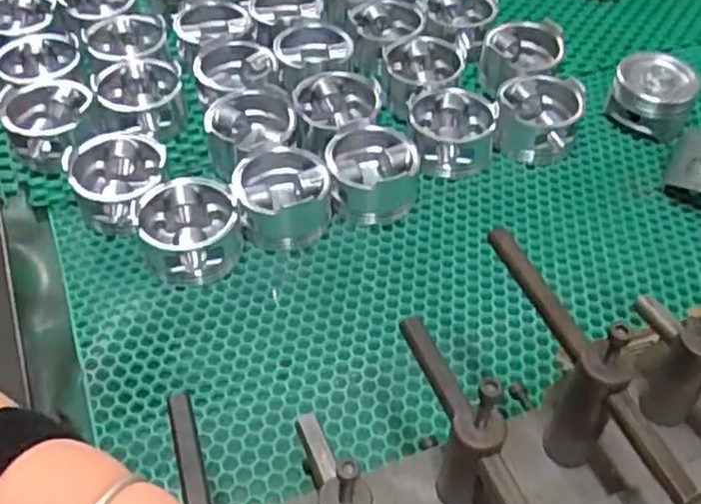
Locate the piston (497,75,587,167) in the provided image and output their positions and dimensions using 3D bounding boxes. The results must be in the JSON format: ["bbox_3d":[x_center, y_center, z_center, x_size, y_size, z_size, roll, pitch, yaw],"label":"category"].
[{"bbox_3d":[0.175,-0.127,0.693,0.076,0.054,0.085,16,50,11],"label":"piston"}]

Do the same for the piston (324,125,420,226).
[{"bbox_3d":[0.018,-0.066,0.635,0.080,0.047,0.081,5,48,1],"label":"piston"}]

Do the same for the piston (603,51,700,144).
[{"bbox_3d":[0.287,-0.148,0.706,0.076,0.059,0.063,24,51,17],"label":"piston"}]

